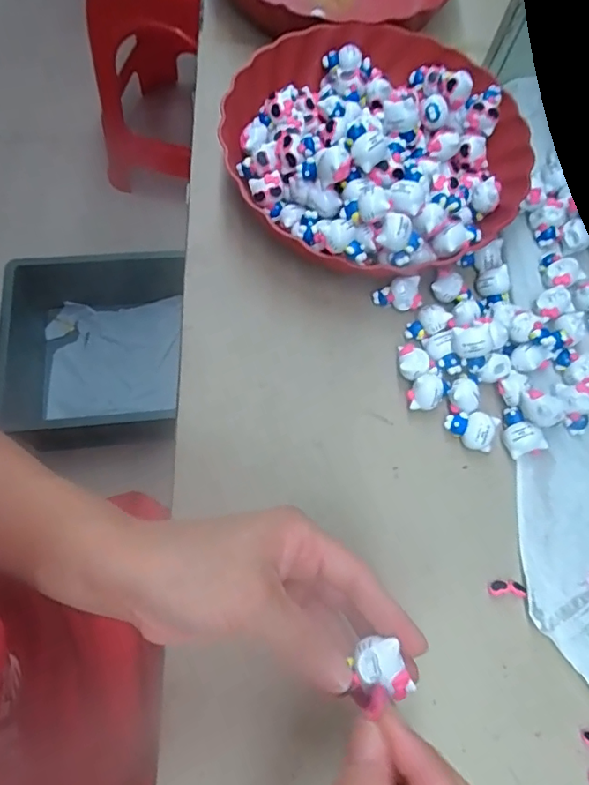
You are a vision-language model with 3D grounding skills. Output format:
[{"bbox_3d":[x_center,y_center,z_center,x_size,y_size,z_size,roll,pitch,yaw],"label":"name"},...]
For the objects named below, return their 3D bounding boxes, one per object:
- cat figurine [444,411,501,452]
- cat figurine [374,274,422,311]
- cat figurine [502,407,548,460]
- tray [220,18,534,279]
[{"bbox_3d":[0.123,0.026,0.358,0.035,0.017,0.025,15,69,2],"label":"cat figurine"},{"bbox_3d":[0.080,-0.075,0.393,0.035,0.021,0.019,-4,69,-5],"label":"cat figurine"},{"bbox_3d":[0.156,0.028,0.356,0.022,0.013,0.035,-24,72,-13],"label":"cat figurine"},{"bbox_3d":[0.066,-0.207,0.413,0.246,0.077,0.233,-42,77,-17],"label":"tray"}]

